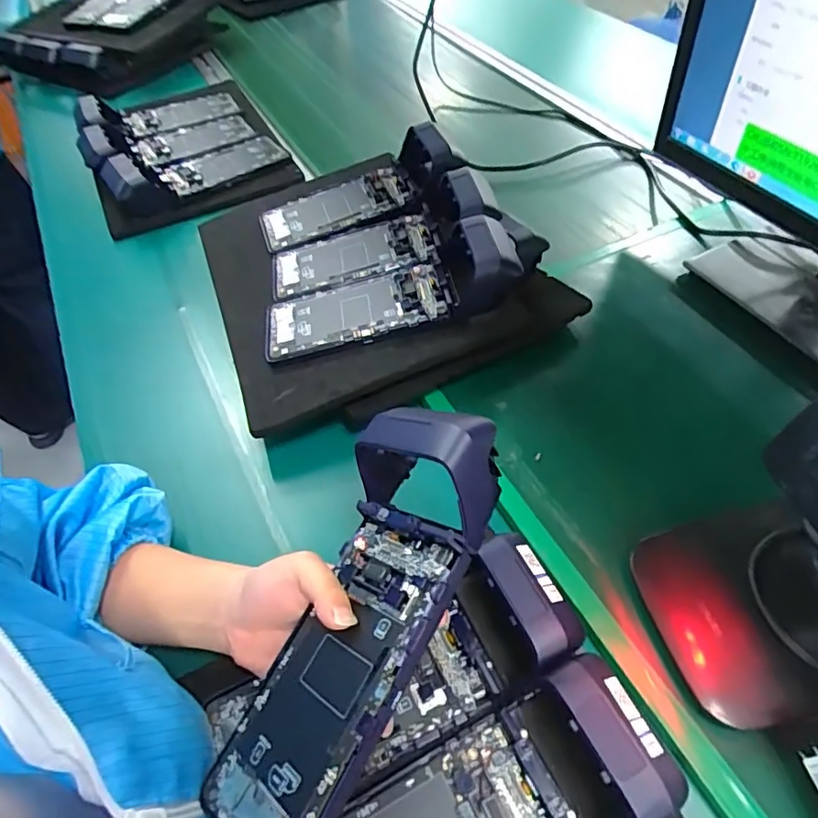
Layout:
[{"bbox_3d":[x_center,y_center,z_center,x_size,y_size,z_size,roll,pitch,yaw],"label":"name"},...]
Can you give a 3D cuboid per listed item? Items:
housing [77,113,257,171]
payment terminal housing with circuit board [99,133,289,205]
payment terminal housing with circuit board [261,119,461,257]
[{"bbox_3d":[-0.304,-0.344,0.700,0.200,0.035,0.084,-29,58,-33],"label":"housing"},{"bbox_3d":[-0.258,-0.299,0.670,0.078,0.034,0.205,37,52,25],"label":"payment terminal housing with circuit board"},{"bbox_3d":[-0.057,-0.239,0.573,0.215,0.050,0.093,-20,57,-10],"label":"payment terminal housing with circuit board"}]

